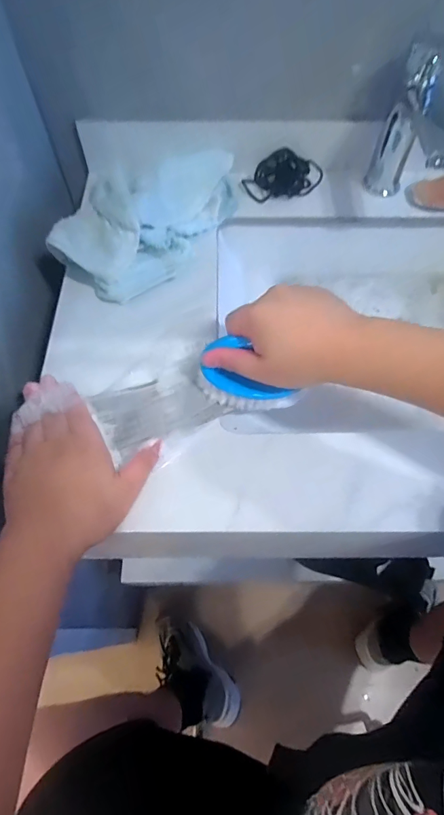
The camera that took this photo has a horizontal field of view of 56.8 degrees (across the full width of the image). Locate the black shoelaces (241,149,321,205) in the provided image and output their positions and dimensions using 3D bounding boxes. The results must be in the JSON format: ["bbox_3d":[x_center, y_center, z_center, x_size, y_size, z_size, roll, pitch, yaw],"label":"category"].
[{"bbox_3d":[0.080,-0.310,0.544,0.097,0.032,0.058,-18,64,-8],"label":"black shoelaces"}]

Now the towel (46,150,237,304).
[{"bbox_3d":[-0.091,-0.236,0.481,0.151,0.062,0.232,26,66,13],"label":"towel"}]

